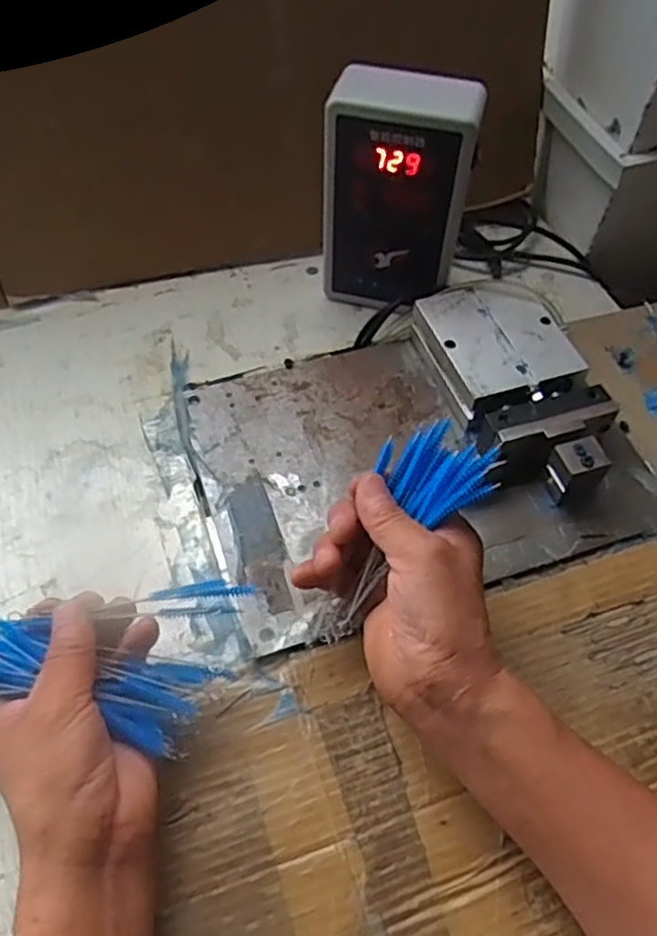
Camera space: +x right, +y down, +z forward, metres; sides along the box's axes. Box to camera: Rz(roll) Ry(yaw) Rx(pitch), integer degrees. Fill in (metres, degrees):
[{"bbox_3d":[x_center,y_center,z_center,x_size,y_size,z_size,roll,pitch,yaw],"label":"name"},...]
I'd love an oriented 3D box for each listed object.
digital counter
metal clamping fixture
[{"bbox_3d":[0.054,-0.210,0.545,0.109,0.181,0.061,12,55,8],"label":"digital counter"},{"bbox_3d":[0.143,-0.060,0.515,0.097,0.046,0.183,-14,56,-11],"label":"metal clamping fixture"}]

